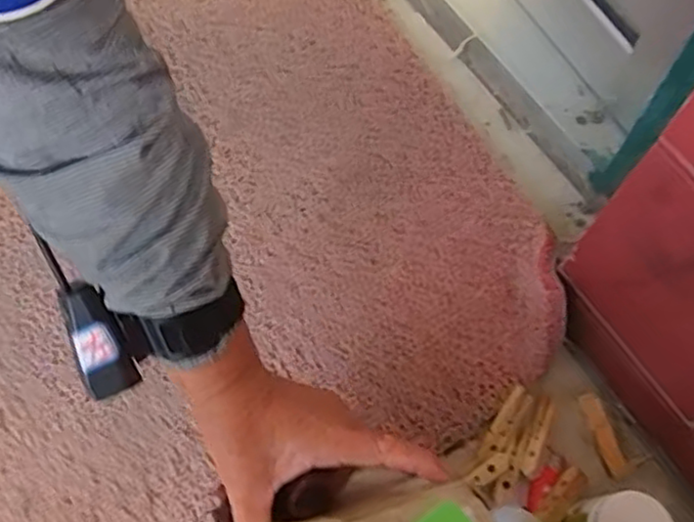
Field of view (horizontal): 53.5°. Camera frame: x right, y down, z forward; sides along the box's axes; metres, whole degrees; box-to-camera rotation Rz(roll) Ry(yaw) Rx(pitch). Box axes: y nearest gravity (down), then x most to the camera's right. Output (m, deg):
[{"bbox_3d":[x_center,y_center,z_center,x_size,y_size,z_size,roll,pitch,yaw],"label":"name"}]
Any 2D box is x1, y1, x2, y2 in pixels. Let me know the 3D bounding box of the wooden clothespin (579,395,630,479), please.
[{"bbox_3d":[0.213,0.143,0.570,0.016,0.008,0.069,-19,69,-6],"label":"wooden clothespin"}]

